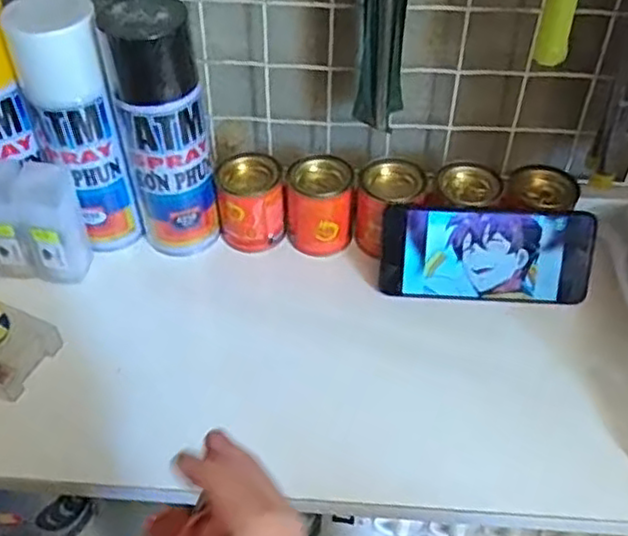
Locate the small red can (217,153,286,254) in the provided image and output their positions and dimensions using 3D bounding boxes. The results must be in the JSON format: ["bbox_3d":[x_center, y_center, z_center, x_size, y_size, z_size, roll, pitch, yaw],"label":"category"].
[{"bbox_3d":[-0.053,-0.054,0.595,0.051,0.067,0.055,0,43,0],"label":"small red can"}]

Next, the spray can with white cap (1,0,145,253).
[{"bbox_3d":[-0.184,-0.110,0.557,0.063,0.200,0.076,-10,43,-10],"label":"spray can with white cap"}]

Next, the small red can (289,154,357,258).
[{"bbox_3d":[0.006,-0.052,0.593,0.053,0.070,0.047,1,43,1],"label":"small red can"}]

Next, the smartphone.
[{"bbox_3d":[0.136,-0.010,0.552,0.161,0.074,0.008,3,17,3],"label":"smartphone"}]

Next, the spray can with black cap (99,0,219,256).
[{"bbox_3d":[-0.115,-0.103,0.549,0.060,0.207,0.070,-10,43,-10],"label":"spray can with black cap"}]

